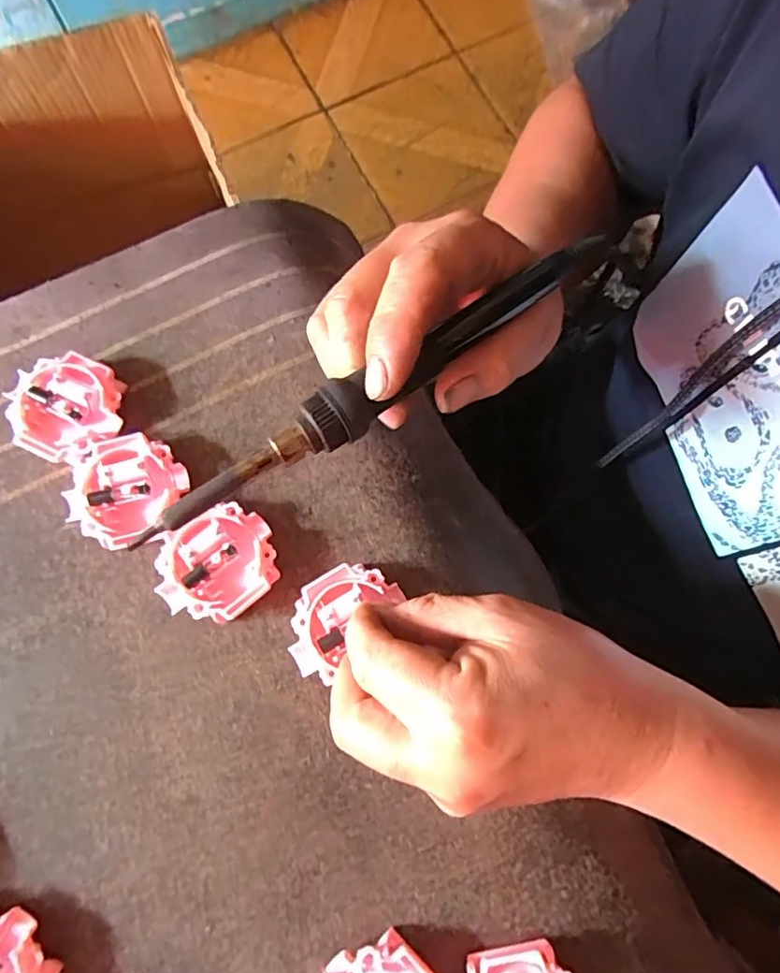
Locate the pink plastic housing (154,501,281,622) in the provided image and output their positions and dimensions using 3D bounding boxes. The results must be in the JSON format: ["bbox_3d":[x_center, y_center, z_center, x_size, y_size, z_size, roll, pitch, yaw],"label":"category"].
[{"bbox_3d":[-0.080,0.037,0.265,0.054,0.014,0.048,-31,81,-7],"label":"pink plastic housing"}]

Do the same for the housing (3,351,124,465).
[{"bbox_3d":[-0.159,-0.039,0.280,0.051,0.015,0.051,0,79,-1],"label":"housing"}]

